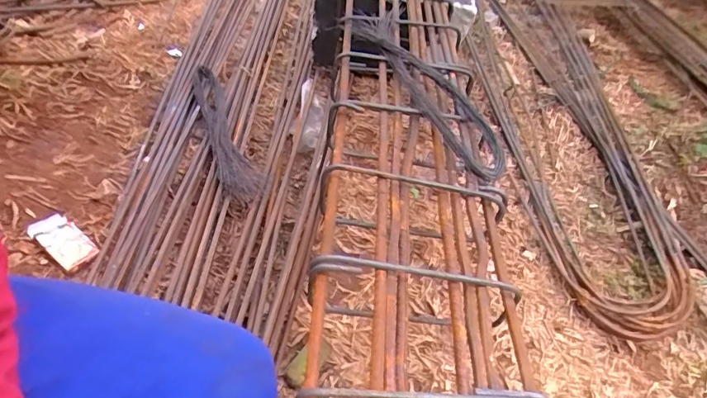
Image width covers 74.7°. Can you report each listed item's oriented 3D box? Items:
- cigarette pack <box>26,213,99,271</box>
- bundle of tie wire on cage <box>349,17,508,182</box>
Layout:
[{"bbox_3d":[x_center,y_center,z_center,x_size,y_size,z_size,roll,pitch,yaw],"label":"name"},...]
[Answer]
[{"bbox_3d":[-0.445,0.069,0.715,0.098,0.021,0.056,38,40,14],"label":"cigarette pack"},{"bbox_3d":[0.115,-0.187,0.746,0.105,0.056,0.431,-20,52,-19],"label":"bundle of tie wire on cage"}]

